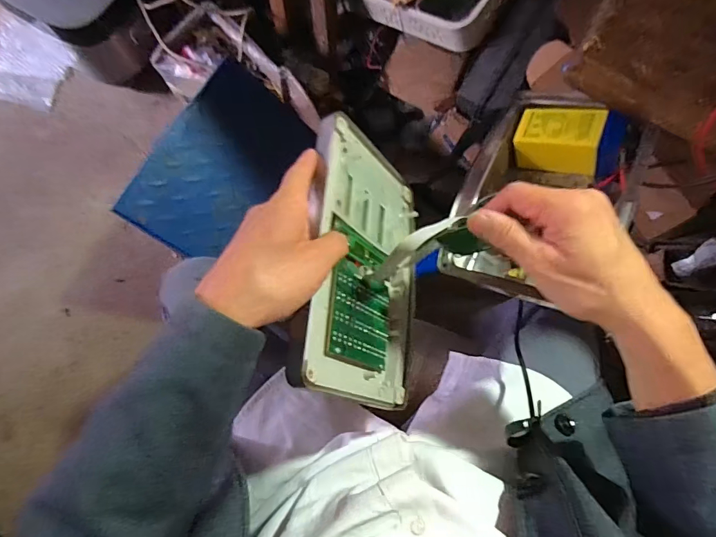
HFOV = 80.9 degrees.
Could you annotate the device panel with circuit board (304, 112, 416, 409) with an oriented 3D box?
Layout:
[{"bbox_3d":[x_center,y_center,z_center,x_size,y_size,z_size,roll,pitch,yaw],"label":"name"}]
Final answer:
[{"bbox_3d":[0.009,-0.005,0.385,0.015,0.156,0.238,-9,64,35],"label":"device panel with circuit board"}]

